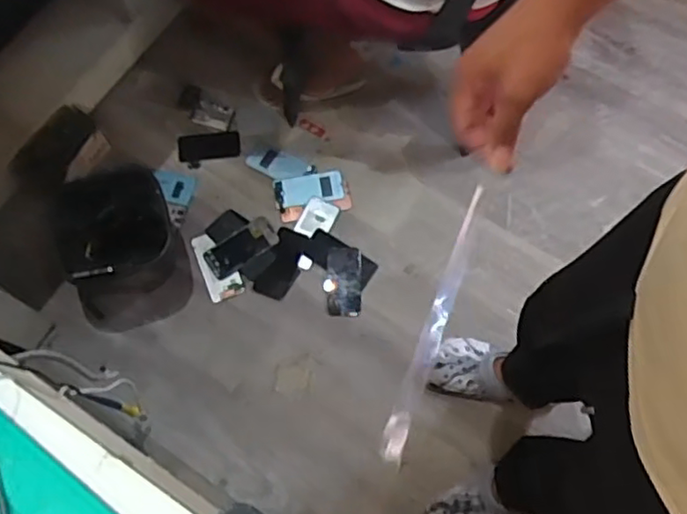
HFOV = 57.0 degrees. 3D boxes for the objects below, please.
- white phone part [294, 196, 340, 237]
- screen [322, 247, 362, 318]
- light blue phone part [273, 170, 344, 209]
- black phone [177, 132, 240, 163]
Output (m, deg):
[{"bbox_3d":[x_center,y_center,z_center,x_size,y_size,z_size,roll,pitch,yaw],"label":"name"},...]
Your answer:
[{"bbox_3d":[-0.058,-0.086,1.410,0.078,0.004,0.089,22,72,8],"label":"white phone part"},{"bbox_3d":[-0.001,0.051,1.355,0.077,0.007,0.152,1,70,1],"label":"screen"},{"bbox_3d":[-0.079,-0.156,1.443,0.154,0.009,0.077,-10,71,-3],"label":"light blue phone part"},{"bbox_3d":[-0.322,-0.264,1.518,0.146,0.007,0.075,-8,63,-13],"label":"black phone"}]

